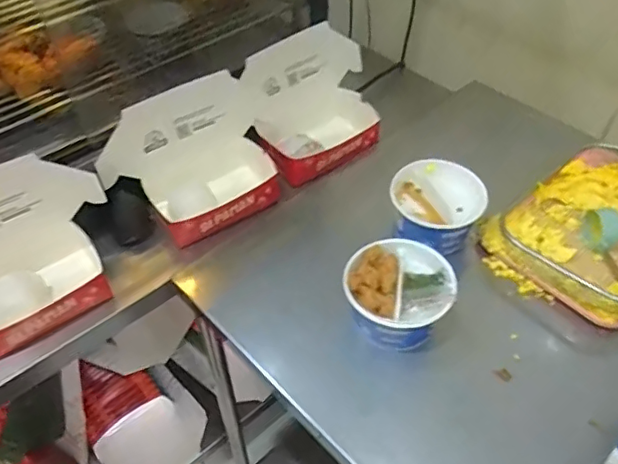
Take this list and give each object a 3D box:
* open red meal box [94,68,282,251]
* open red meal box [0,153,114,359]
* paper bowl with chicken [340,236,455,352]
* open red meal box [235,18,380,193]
[{"bbox_3d":[-0.158,-0.093,0.836,0.259,0.186,0.141,-27,53,-22],"label":"open red meal box"},{"bbox_3d":[-0.371,0.036,0.733,0.244,0.181,0.147,-30,54,-24],"label":"open red meal box"},{"bbox_3d":[0.110,0.073,0.689,0.122,0.076,0.132,0,48,0],"label":"paper bowl with chicken"},{"bbox_3d":[0.024,-0.203,0.915,0.224,0.172,0.146,-29,54,-23],"label":"open red meal box"}]

